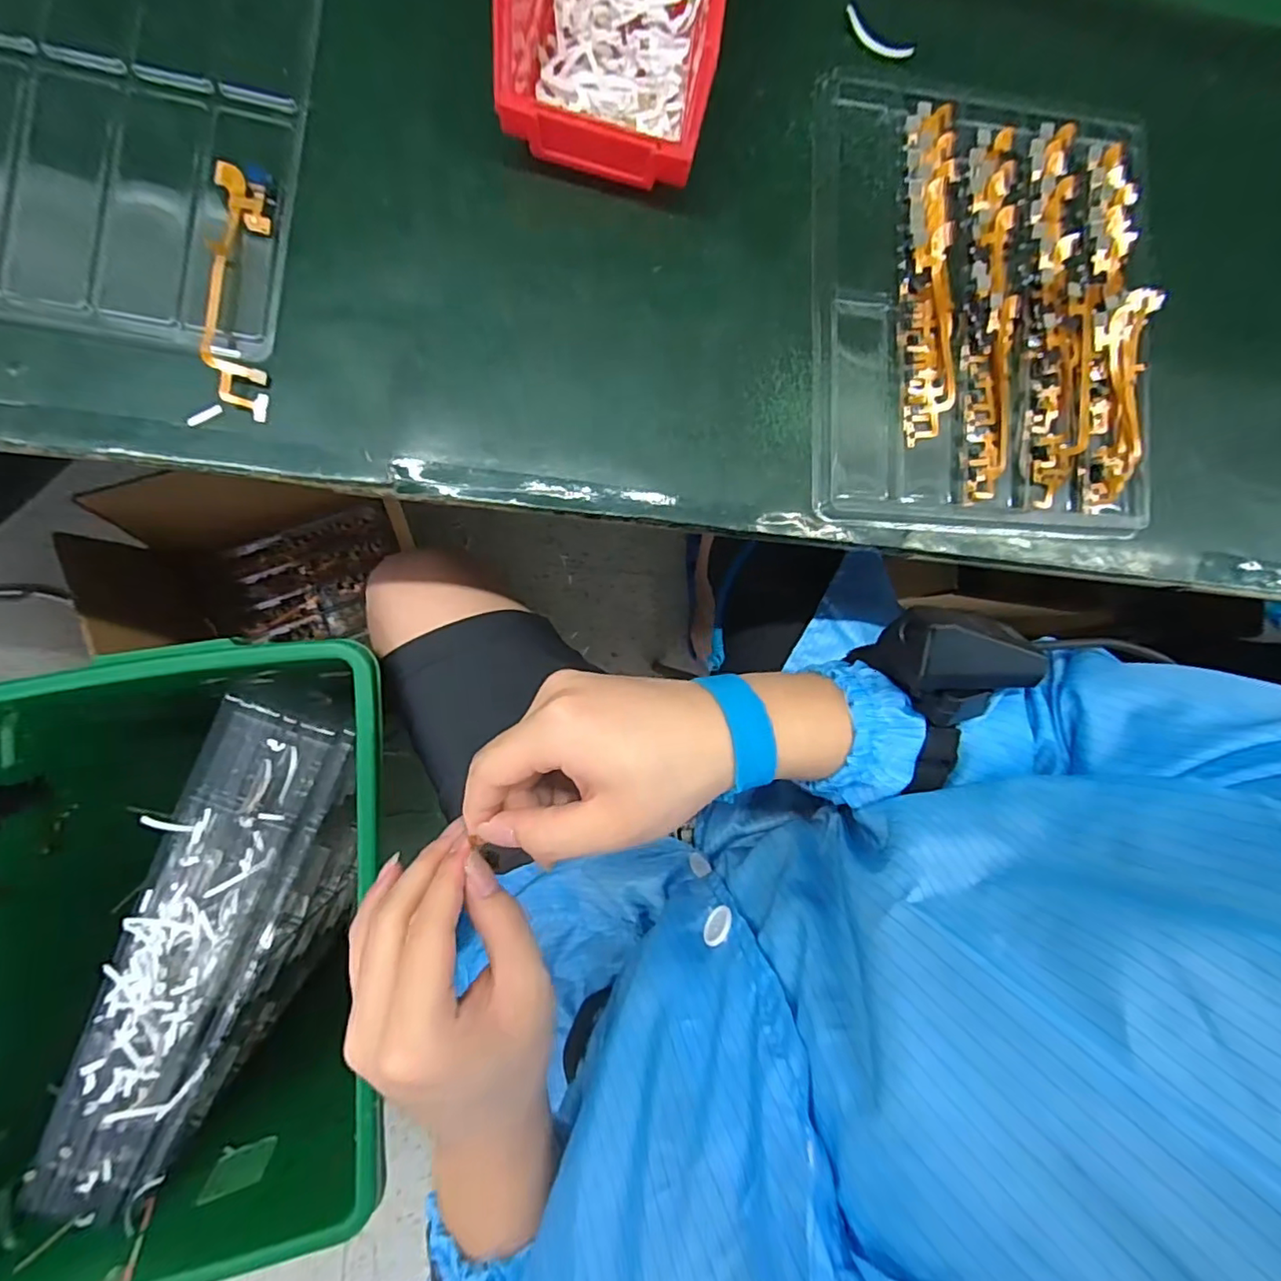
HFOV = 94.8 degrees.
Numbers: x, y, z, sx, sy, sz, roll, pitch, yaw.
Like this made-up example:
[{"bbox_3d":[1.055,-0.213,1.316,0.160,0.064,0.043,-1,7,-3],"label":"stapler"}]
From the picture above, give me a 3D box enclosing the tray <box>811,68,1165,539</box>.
[{"bbox_3d":[0.219,-0.212,0.371,0.224,0.010,0.283,1,87,-8],"label":"tray"}]

